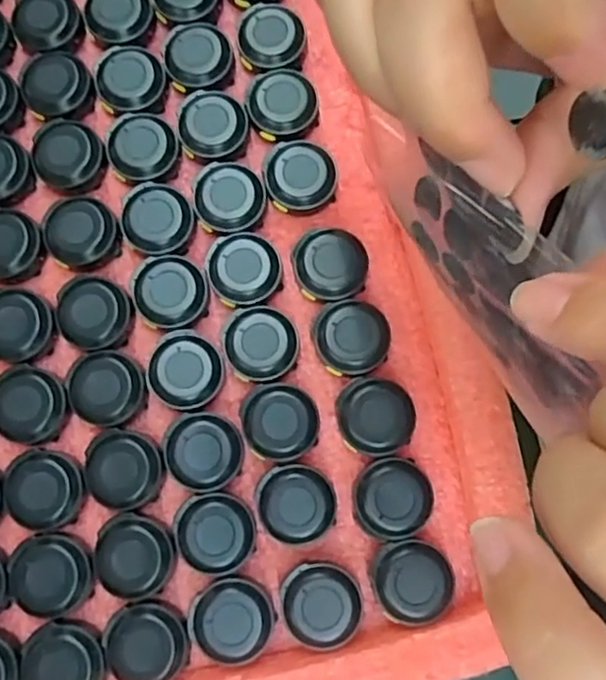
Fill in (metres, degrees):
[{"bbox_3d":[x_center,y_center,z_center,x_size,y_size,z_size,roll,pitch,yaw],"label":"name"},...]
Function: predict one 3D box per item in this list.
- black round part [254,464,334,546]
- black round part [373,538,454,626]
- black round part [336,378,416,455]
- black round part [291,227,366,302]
[{"bbox_3d":[-0.003,0.062,0.252,0.028,0.011,0.028,0,79,-1],"label":"black round part"},{"bbox_3d":[0.040,0.089,0.246,0.028,0.015,0.028,0,79,-1],"label":"black round part"},{"bbox_3d":[0.028,0.029,0.255,0.027,0.016,0.028,0,79,-1],"label":"black round part"},{"bbox_3d":[0.011,-0.030,0.268,0.029,0.011,0.029,0,79,-1],"label":"black round part"}]

